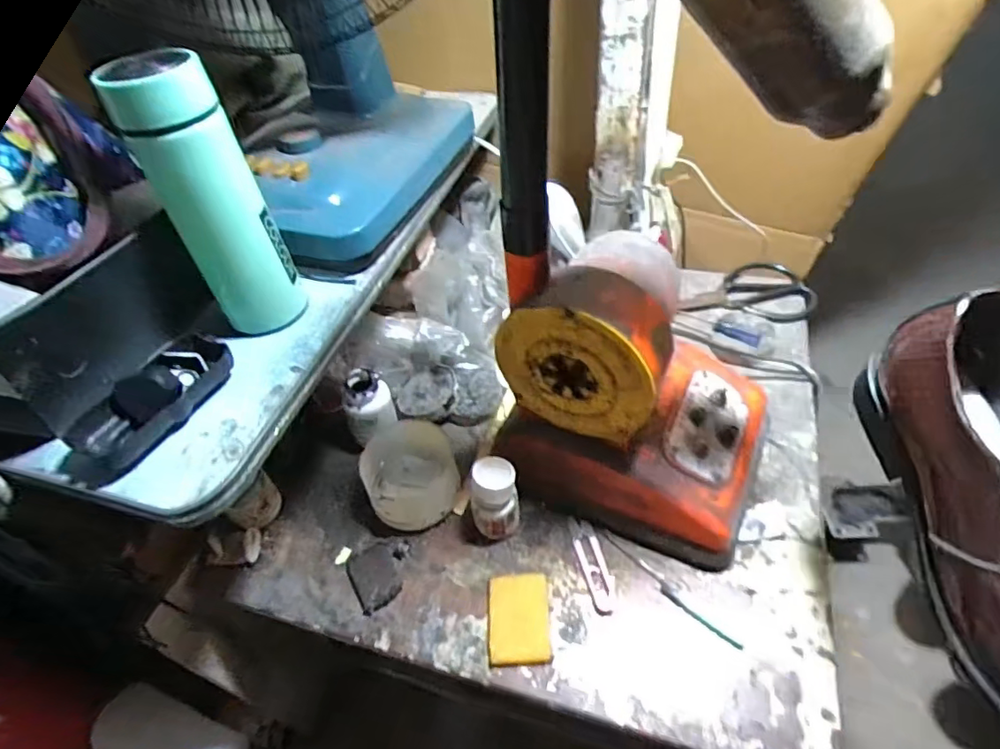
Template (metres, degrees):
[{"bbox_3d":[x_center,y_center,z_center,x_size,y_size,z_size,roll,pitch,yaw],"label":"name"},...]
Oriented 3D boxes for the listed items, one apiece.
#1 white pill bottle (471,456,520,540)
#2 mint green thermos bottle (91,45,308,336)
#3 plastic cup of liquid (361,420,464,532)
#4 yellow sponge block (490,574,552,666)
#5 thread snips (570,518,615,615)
[{"bbox_3d":[-0.004,0.115,0.503,0.042,0.087,0.045,-9,47,-1],"label":"white pill bottle"},{"bbox_3d":[-0.206,-0.124,0.399,0.069,0.190,0.066,-28,50,-17],"label":"mint green thermos bottle"},{"bbox_3d":[-0.087,0.098,0.544,0.090,0.053,0.104,-28,50,-17],"label":"plastic cup of liquid"},{"bbox_3d":[0.016,0.206,0.463,0.051,0.008,0.072,-4,47,4],"label":"yellow sponge block"},{"bbox_3d":[0.084,0.171,0.496,0.024,0.004,0.090,-13,47,-4],"label":"thread snips"}]

